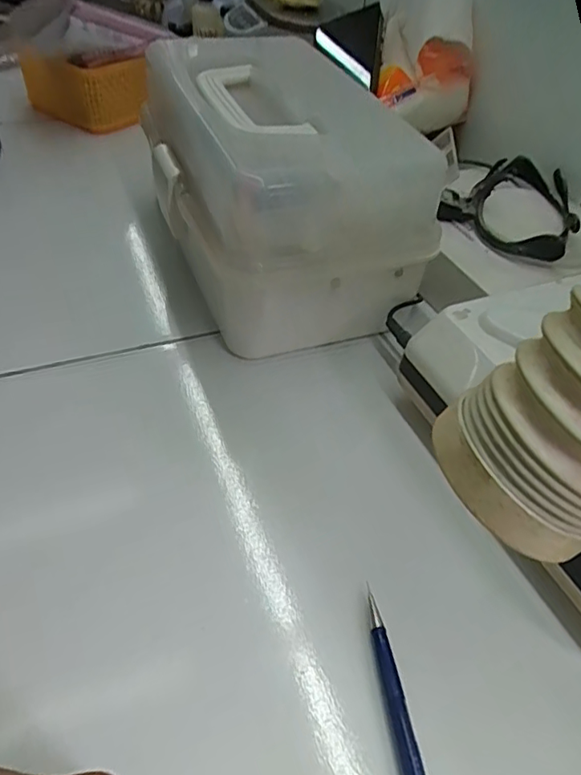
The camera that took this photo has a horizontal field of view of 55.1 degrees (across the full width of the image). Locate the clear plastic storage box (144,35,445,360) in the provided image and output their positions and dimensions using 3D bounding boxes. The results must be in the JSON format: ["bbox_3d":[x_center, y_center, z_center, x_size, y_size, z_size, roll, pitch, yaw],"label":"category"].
[{"bbox_3d":[-0.011,-0.142,0.400,0.147,0.130,0.205,-13,48,-19],"label":"clear plastic storage box"}]

